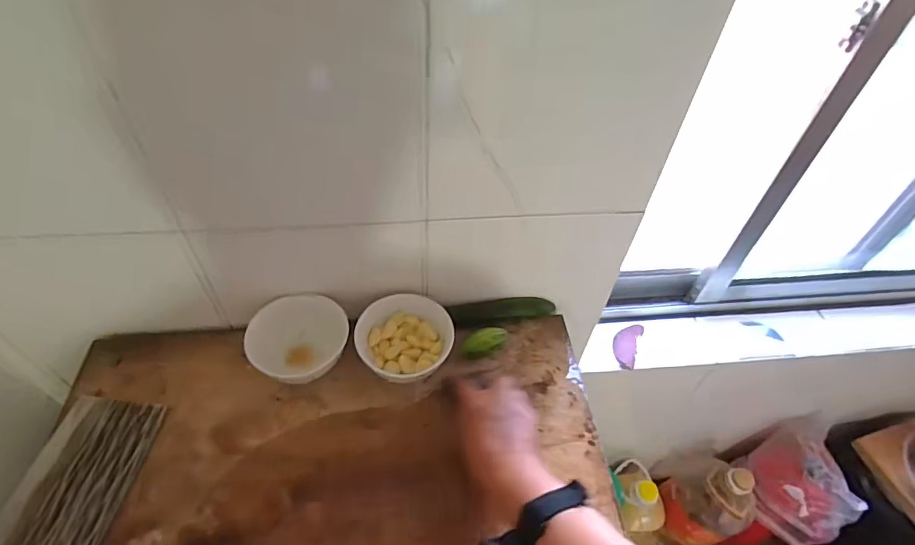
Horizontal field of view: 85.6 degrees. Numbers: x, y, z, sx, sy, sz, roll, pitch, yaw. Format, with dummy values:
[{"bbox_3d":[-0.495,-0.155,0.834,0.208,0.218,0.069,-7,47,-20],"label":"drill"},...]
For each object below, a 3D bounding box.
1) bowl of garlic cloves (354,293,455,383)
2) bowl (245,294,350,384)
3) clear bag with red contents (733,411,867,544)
[{"bbox_3d":[-0.061,0.079,0.578,0.106,0.053,0.098,2,49,-2],"label":"bowl of garlic cloves"},{"bbox_3d":[-0.181,0.084,0.569,0.109,0.063,0.096,3,49,-1],"label":"bowl"},{"bbox_3d":[0.721,0.426,1.042,0.174,0.162,0.232,9,49,3],"label":"clear bag with red contents"}]

